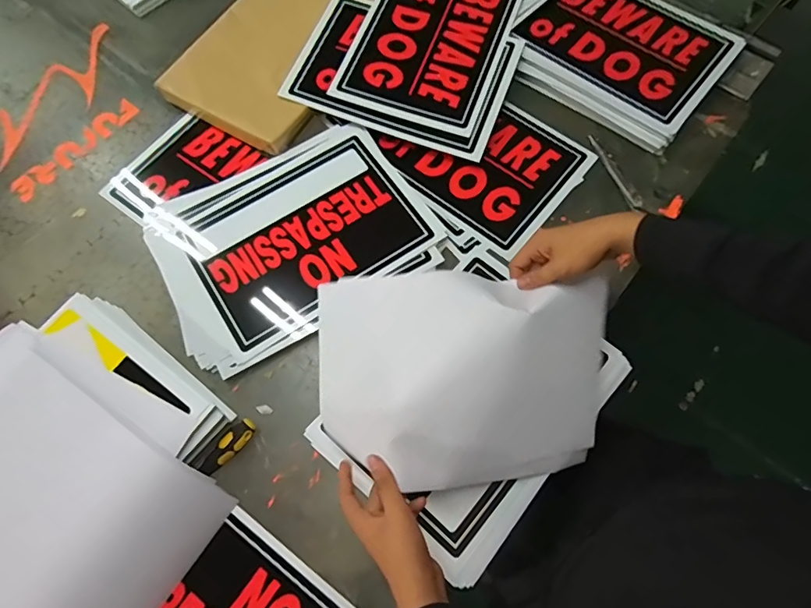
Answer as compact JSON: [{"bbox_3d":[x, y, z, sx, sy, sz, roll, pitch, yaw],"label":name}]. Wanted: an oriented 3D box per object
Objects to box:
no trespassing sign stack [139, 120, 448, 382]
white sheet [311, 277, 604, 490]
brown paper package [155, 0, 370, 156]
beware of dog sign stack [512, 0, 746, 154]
[{"bbox_3d":[-0.173,-0.103,0.735,0.391,0.024,0.301,-29,71,-9],"label":"no trespassing sign stack"},{"bbox_3d":[0.074,0.092,0.580,0.334,0.115,0.231,-2,69,1],"label":"white sheet"},{"bbox_3d":[-0.234,-0.452,0.855,0.260,0.041,0.365,24,72,11],"label":"brown paper package"},{"bbox_3d":[0.363,-0.450,0.839,0.353,0.046,0.288,37,74,15],"label":"beware of dog sign stack"}]

